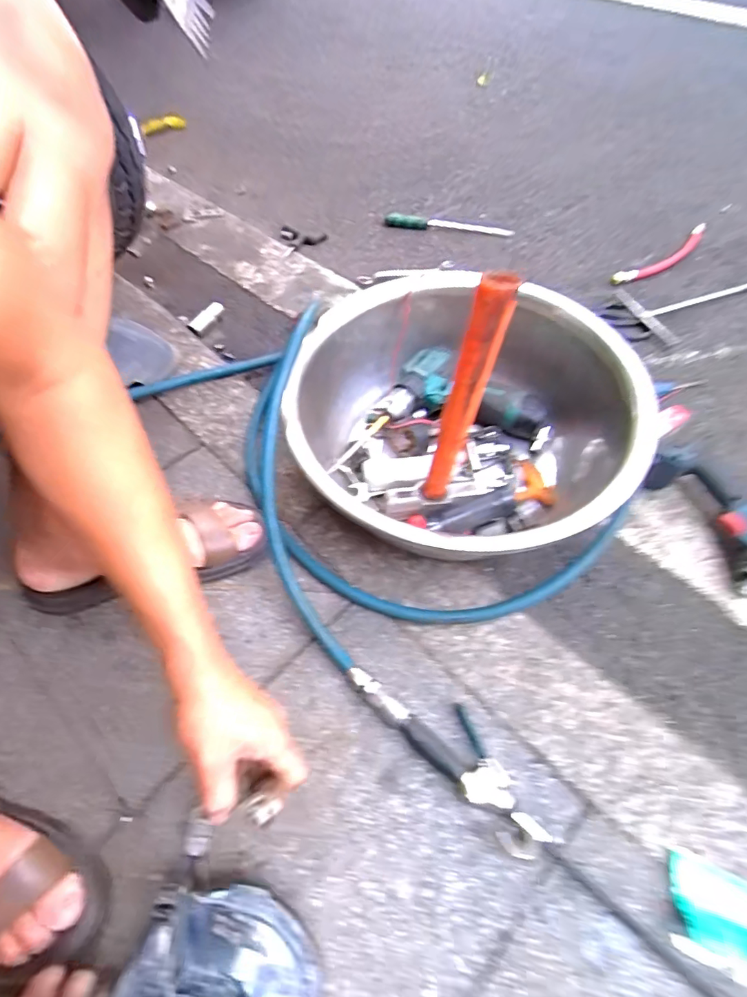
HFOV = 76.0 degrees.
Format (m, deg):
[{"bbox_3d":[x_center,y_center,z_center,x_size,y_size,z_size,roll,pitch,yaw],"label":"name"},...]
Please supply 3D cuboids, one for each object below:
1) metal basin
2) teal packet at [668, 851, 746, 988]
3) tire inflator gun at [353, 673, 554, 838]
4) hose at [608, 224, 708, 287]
[{"bbox_3d":[0.101,-0.092,0.606,0.398,0.156,0.403,0,57,0],"label":"metal basin"},{"bbox_3d":[0.307,0.359,0.398,0.110,0.018,0.068,20,59,13],"label":"teal packet"},{"bbox_3d":[0.074,0.236,0.472,0.219,0.025,0.059,38,64,22],"label":"tire inflator gun"},{"bbox_3d":[0.584,-0.483,0.948,0.301,0.017,0.048,-33,62,-19],"label":"hose"}]

